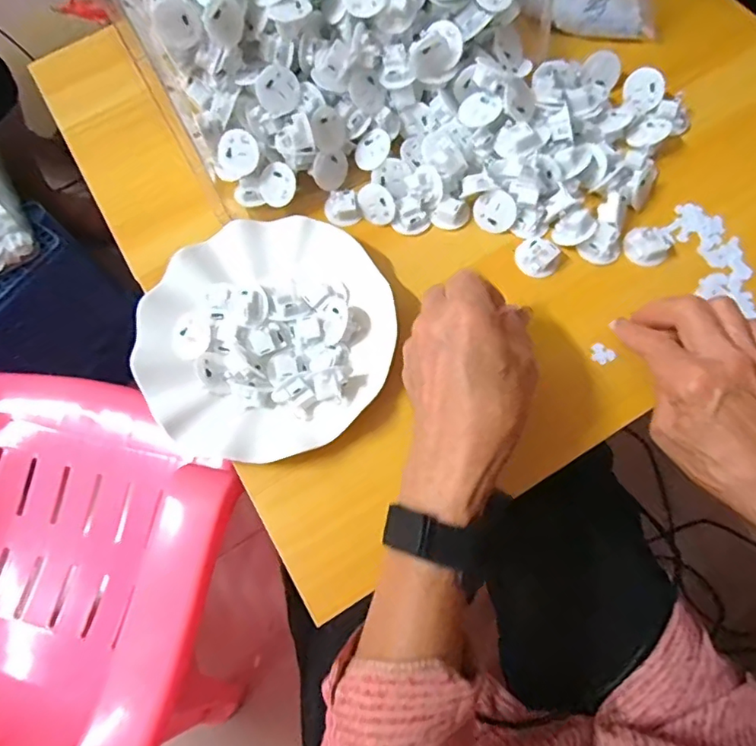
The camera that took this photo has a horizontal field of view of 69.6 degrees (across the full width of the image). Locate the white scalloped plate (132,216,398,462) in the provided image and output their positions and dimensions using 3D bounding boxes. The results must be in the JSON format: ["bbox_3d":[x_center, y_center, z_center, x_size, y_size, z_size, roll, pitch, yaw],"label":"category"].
[{"bbox_3d":[-0.080,-0.030,0.388,0.177,0.026,0.177,-1,70,2],"label":"white scalloped plate"}]

